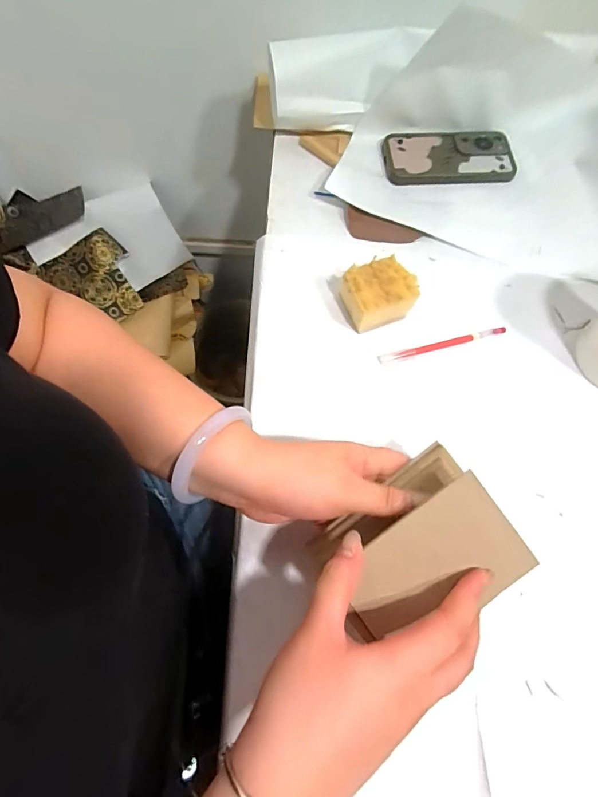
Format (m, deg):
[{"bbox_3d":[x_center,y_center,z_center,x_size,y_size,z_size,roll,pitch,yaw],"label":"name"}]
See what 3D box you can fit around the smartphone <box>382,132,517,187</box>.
[{"bbox_3d":[0.195,-0.313,0.539,0.166,0.014,0.077,-3,69,-3],"label":"smartphone"}]

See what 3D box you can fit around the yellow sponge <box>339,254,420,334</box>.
[{"bbox_3d":[0.081,-0.107,0.434,0.070,0.046,0.056,-25,72,-10],"label":"yellow sponge"}]

